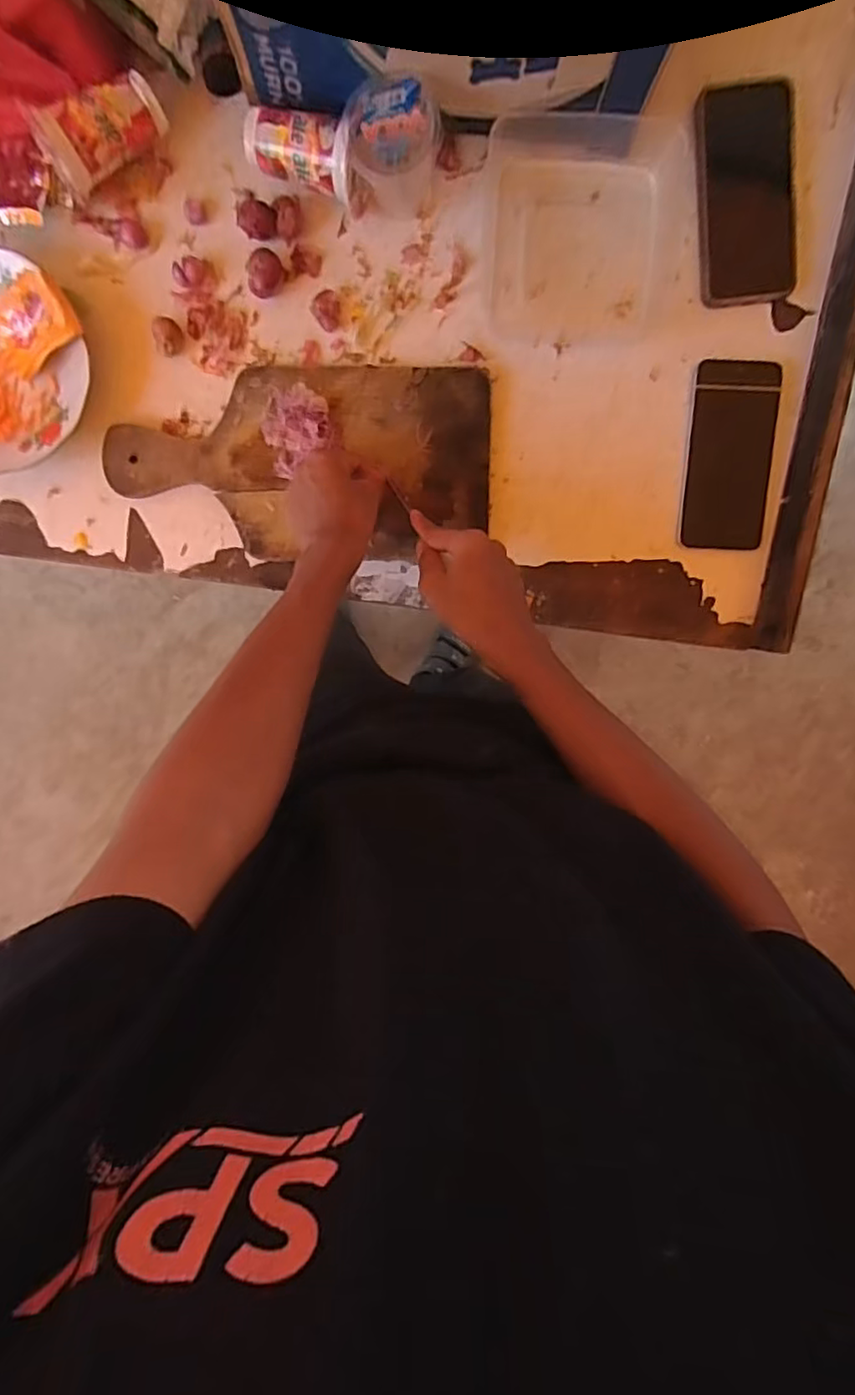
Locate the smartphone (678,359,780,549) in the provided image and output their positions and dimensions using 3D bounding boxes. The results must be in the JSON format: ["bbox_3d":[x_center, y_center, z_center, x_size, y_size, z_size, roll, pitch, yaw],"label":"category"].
[{"bbox_3d":[0.273,-0.218,0.577,0.076,0.016,0.160,-1,102,-3],"label":"smartphone"}]

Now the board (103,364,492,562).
[{"bbox_3d":[-0.115,-0.211,0.577,0.342,0.016,0.167,-3,98,1],"label":"board"}]

